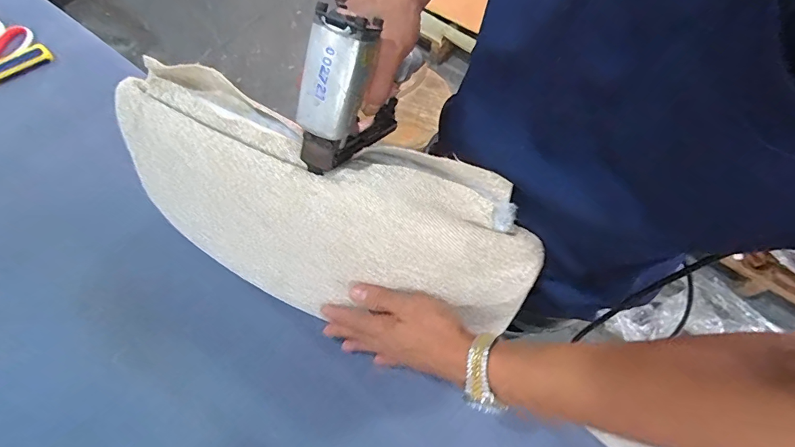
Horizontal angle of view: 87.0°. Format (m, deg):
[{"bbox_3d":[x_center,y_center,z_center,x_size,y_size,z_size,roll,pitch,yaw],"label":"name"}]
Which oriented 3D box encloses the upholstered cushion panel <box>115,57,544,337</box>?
[{"bbox_3d":[-0.090,-0.005,0.409,0.422,0.211,0.061,21,30,10],"label":"upholstered cushion panel"}]

